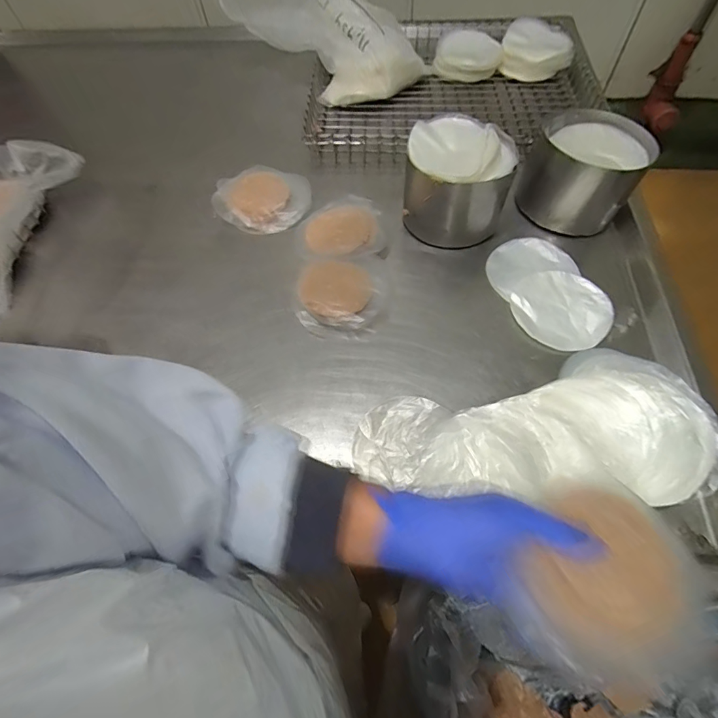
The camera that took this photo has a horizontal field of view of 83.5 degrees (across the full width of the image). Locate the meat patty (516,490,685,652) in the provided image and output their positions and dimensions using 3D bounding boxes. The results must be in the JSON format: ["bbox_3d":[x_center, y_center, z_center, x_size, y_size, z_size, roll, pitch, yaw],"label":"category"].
[{"bbox_3d":[0.164,0.139,0.268,0.084,0.017,0.095,36,70,19],"label":"meat patty"}]

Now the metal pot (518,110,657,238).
[{"bbox_3d":[0.314,-0.265,0.575,0.131,0.092,0.143,-1,63,2],"label":"metal pot"}]

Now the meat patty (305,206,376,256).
[{"bbox_3d":[-0.024,-0.182,0.570,0.100,0.015,0.078,-28,65,-11],"label":"meat patty"}]

